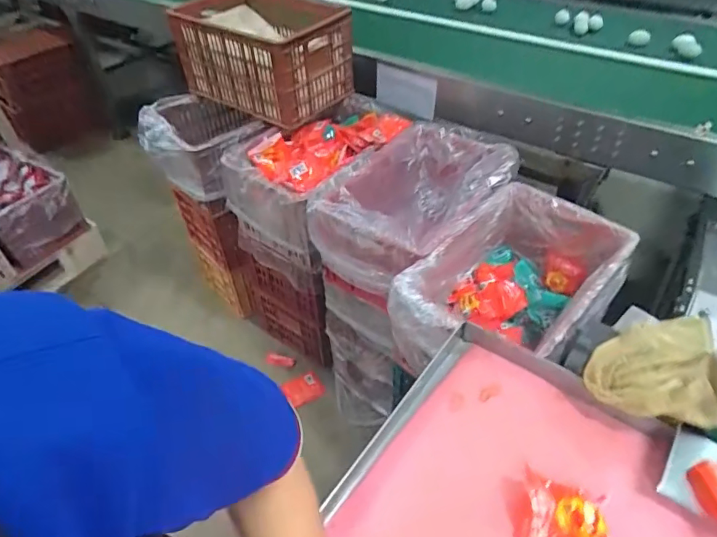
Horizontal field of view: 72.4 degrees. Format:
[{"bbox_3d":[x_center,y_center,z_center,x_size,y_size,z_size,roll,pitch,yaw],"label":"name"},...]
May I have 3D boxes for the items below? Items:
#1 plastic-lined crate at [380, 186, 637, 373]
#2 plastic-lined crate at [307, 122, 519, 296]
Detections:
[{"bbox_3d":[0.326,0.069,1.039,0.326,0.221,0.475,32,53,31],"label":"plastic-lined crate"},{"bbox_3d":[0.144,-0.137,1.241,0.341,0.244,0.471,33,54,32],"label":"plastic-lined crate"}]

